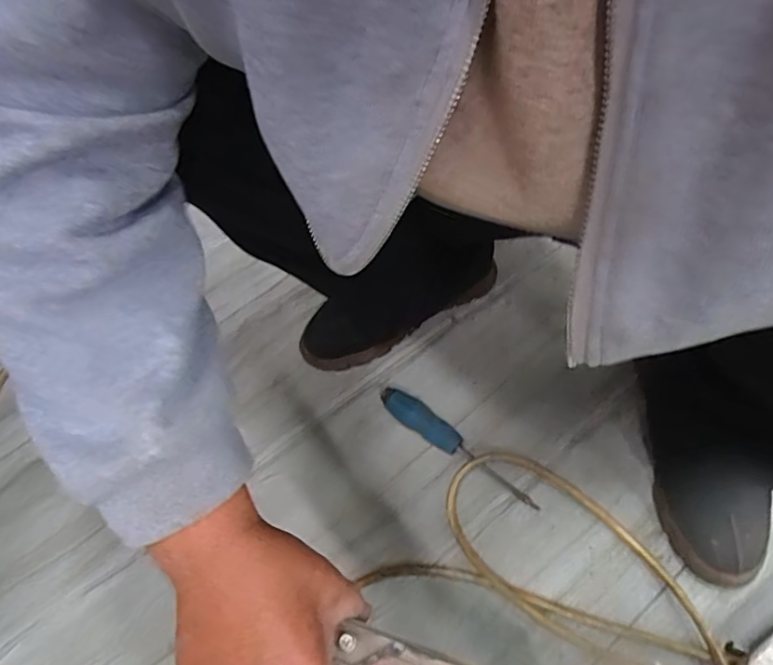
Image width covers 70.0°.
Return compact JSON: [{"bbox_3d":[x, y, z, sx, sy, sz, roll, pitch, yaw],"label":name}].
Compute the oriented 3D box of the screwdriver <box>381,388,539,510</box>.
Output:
[{"bbox_3d":[0.071,0.117,0.563,0.187,0.029,0.029,34,66,18],"label":"screwdriver"}]

